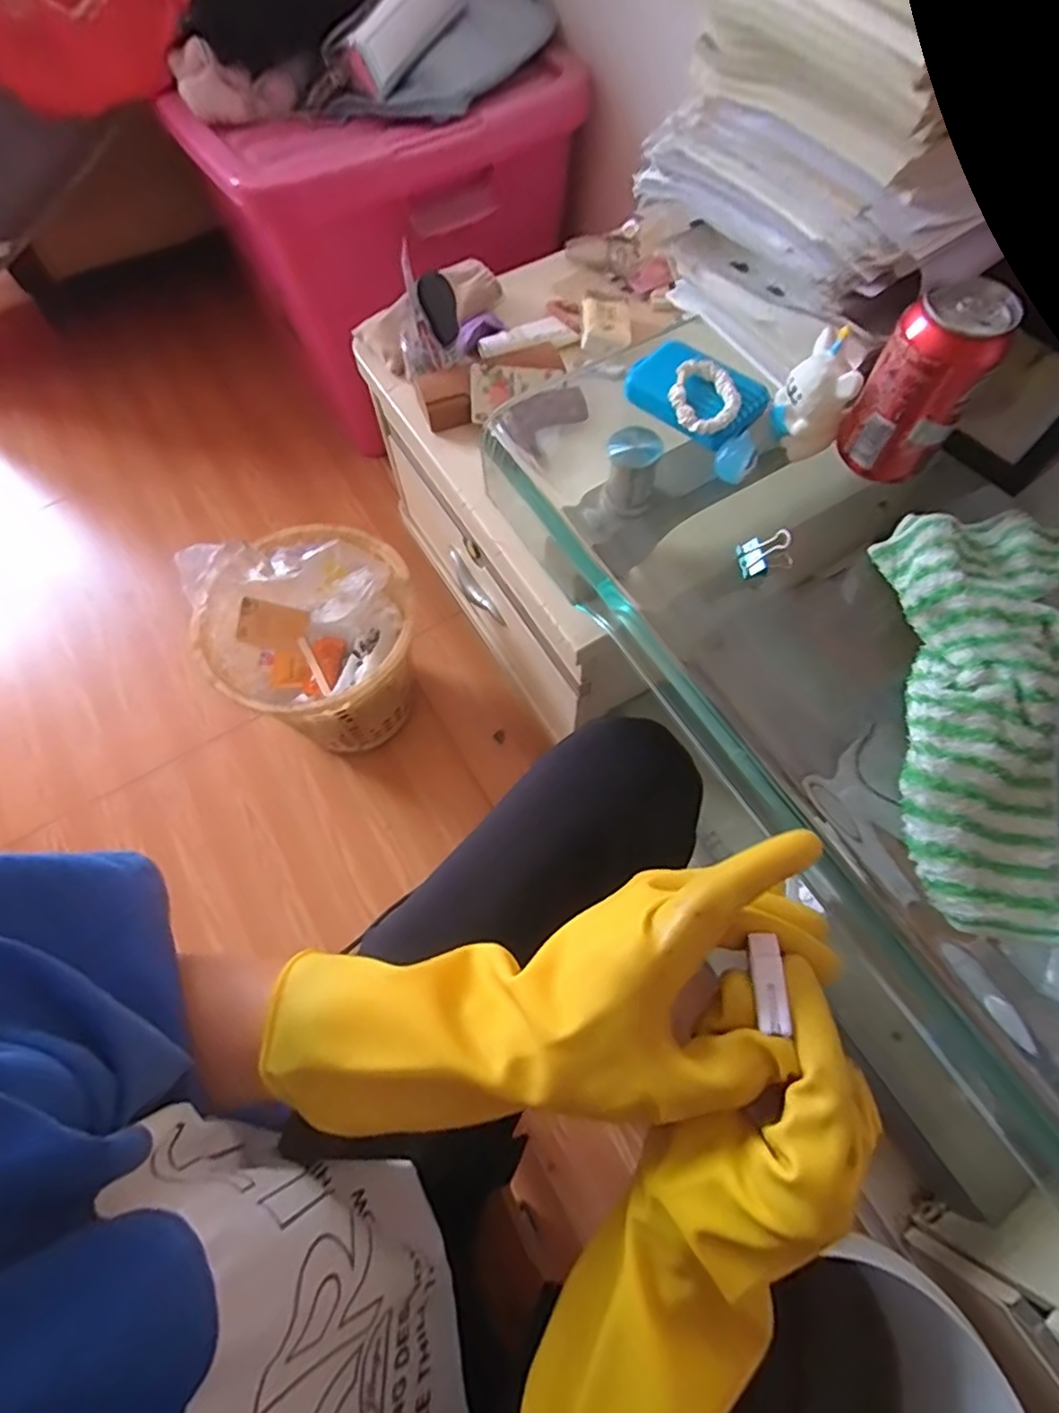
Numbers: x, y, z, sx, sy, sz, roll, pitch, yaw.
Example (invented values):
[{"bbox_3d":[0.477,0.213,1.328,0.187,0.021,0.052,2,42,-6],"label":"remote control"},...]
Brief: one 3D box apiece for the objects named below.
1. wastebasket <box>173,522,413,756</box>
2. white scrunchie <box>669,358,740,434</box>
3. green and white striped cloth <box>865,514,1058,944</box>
[{"bbox_3d":[-0.264,-0.071,0.838,0.246,0.260,0.246,0,65,1],"label":"wastebasket"},{"bbox_3d":[0.127,-0.225,0.459,0.048,0.015,0.056,12,66,7],"label":"white scrunchie"},{"bbox_3d":[0.265,-0.013,0.370,0.110,0.033,0.271,16,67,9],"label":"green and white striped cloth"}]

